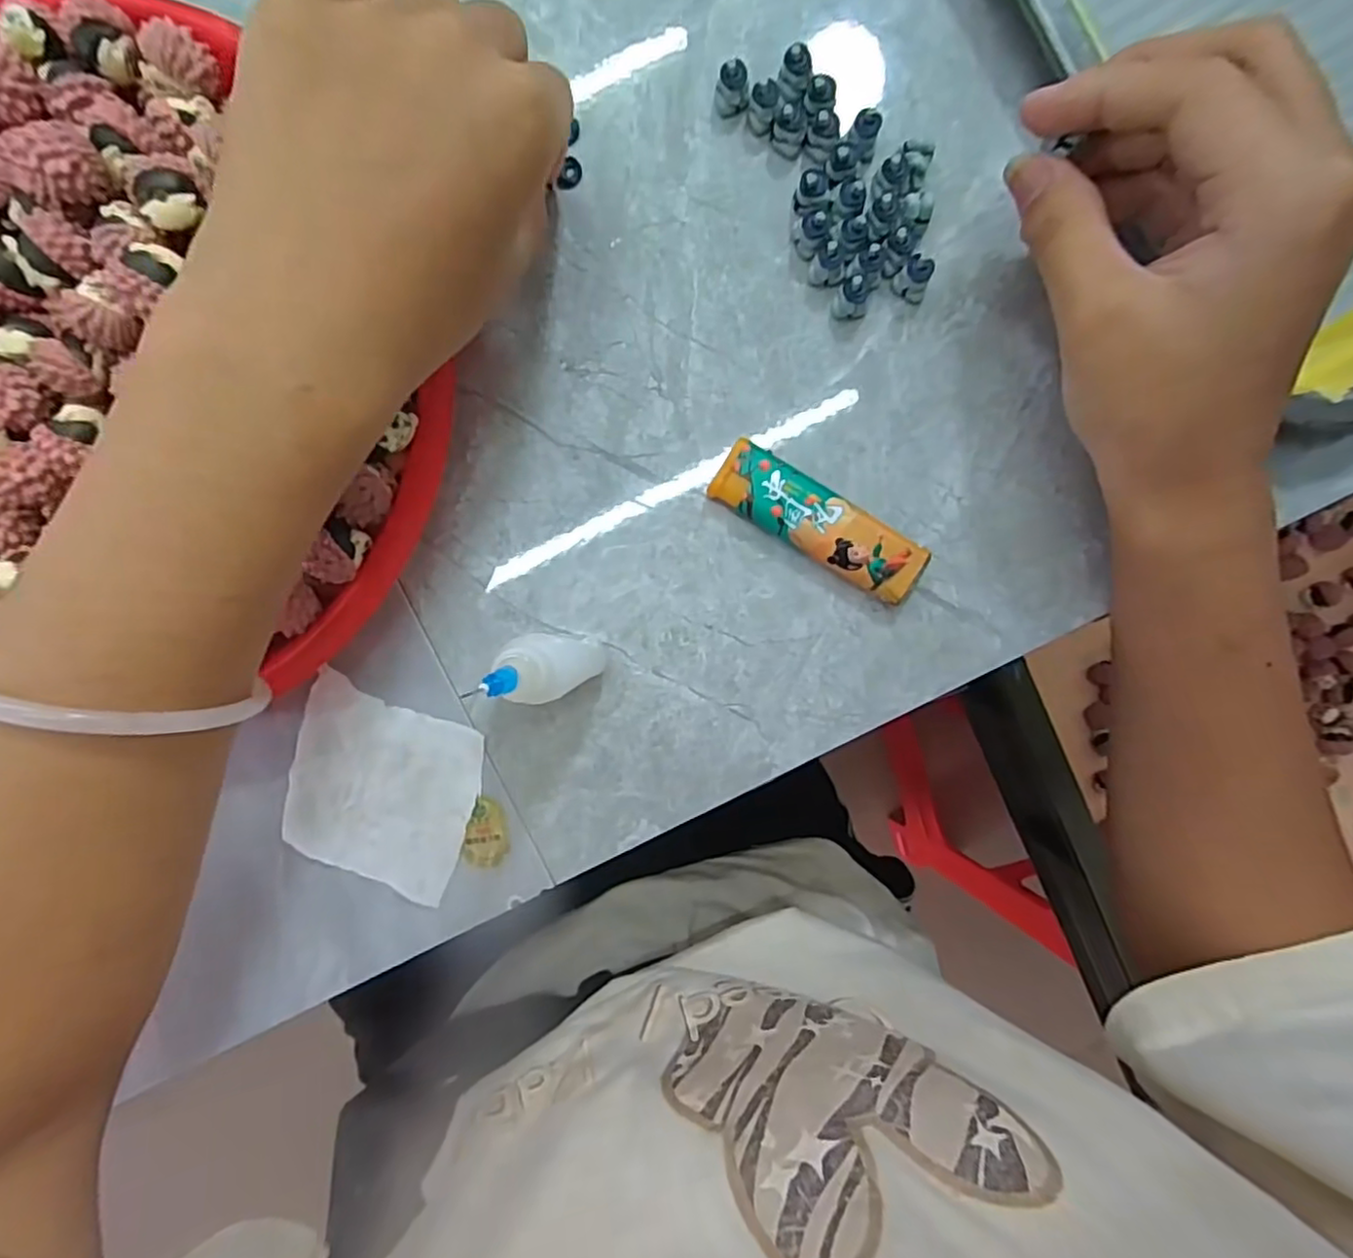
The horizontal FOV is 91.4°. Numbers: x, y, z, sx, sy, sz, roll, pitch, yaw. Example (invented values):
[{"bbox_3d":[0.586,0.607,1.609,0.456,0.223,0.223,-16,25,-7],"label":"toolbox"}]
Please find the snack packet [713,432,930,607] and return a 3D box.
[{"bbox_3d":[0.049,-0.037,0.231,0.076,0.011,0.023,30,92,-1],"label":"snack packet"}]

